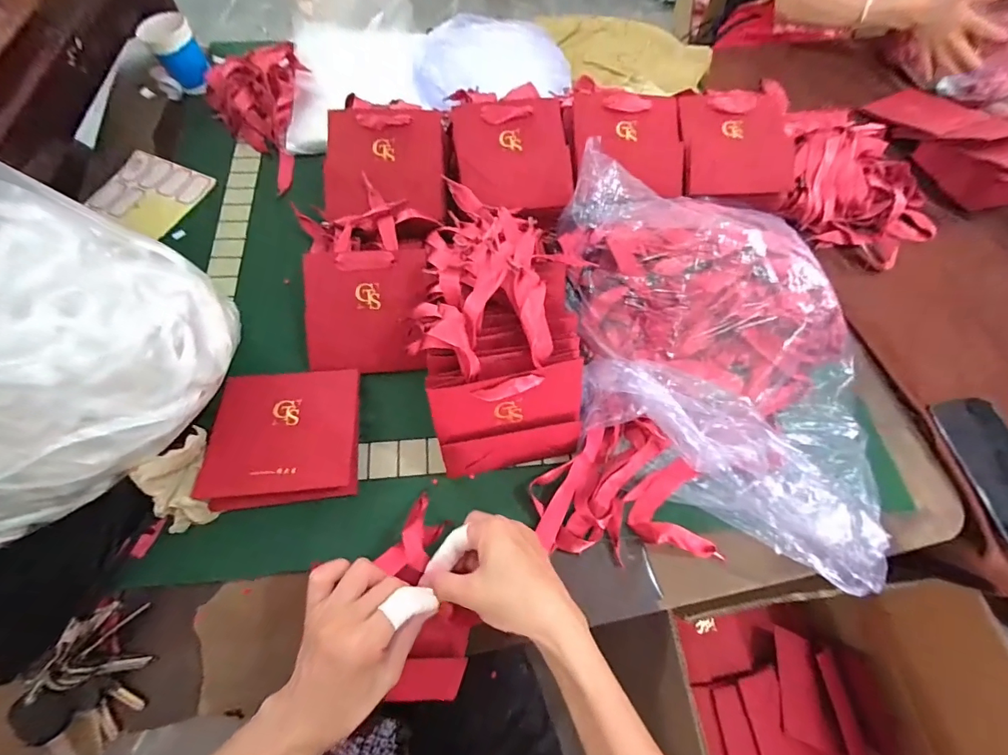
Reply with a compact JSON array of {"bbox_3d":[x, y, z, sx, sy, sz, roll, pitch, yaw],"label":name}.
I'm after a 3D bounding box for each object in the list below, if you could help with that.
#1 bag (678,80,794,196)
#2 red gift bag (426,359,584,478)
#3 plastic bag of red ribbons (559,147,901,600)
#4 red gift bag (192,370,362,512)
[{"bbox_3d":[0.311,-0.319,0.584,0.147,0.013,0.159,-2,80,2],"label":"bag"},{"bbox_3d":[0.008,0.045,0.415,0.139,0.124,0.015,-12,40,-8],"label":"red gift bag"},{"bbox_3d":[0.231,-0.028,0.459,0.306,0.115,0.436,2,65,-2],"label":"plastic bag of red ribbons"},{"bbox_3d":[-0.228,0.058,0.456,0.144,0.027,0.141,-4,65,-5],"label":"red gift bag"}]

